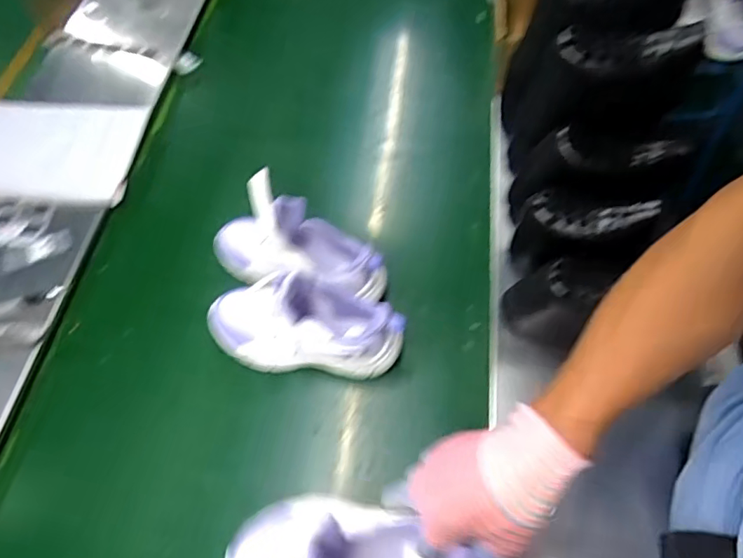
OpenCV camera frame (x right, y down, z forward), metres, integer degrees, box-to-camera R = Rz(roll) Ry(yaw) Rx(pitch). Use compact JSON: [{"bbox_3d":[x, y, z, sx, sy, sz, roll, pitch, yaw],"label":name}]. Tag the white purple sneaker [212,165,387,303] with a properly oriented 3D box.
[{"bbox_3d":[-0.098,-0.053,0.642,0.237,0.142,0.078,17,62,11],"label":"white purple sneaker"}]

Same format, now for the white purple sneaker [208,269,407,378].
[{"bbox_3d":[-0.083,0.050,0.621,0.240,0.140,0.088,3,60,3],"label":"white purple sneaker"}]

